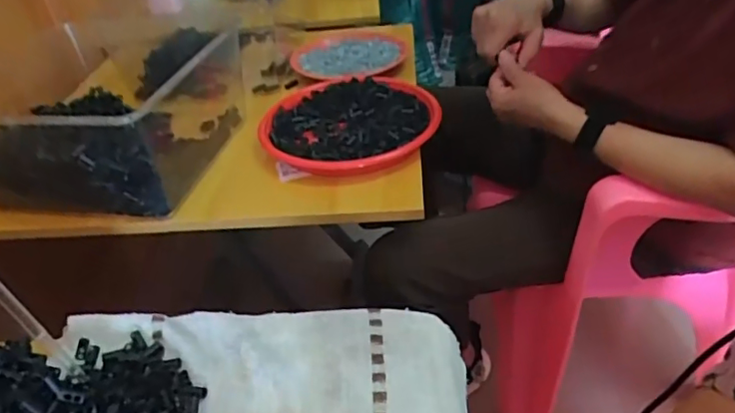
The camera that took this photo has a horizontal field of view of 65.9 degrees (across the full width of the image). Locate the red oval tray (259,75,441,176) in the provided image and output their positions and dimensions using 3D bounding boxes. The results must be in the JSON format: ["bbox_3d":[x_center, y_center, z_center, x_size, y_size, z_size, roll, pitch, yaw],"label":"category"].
[{"bbox_3d":[-0.023,-0.111,0.779,0.239,0.040,0.240,2,37,10],"label":"red oval tray"}]

